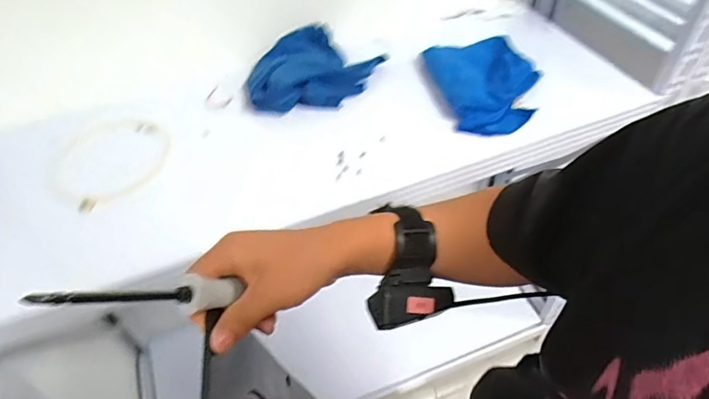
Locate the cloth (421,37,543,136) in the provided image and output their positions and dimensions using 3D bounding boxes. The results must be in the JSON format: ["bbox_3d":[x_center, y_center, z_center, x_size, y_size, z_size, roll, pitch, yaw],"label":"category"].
[{"bbox_3d":[0.221,-0.195,0.794,0.165,0.060,0.213,-13,48,-8],"label":"cloth"}]

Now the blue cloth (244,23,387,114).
[{"bbox_3d":[-0.083,-0.221,0.843,0.182,0.077,0.236,28,55,26],"label":"blue cloth"}]

